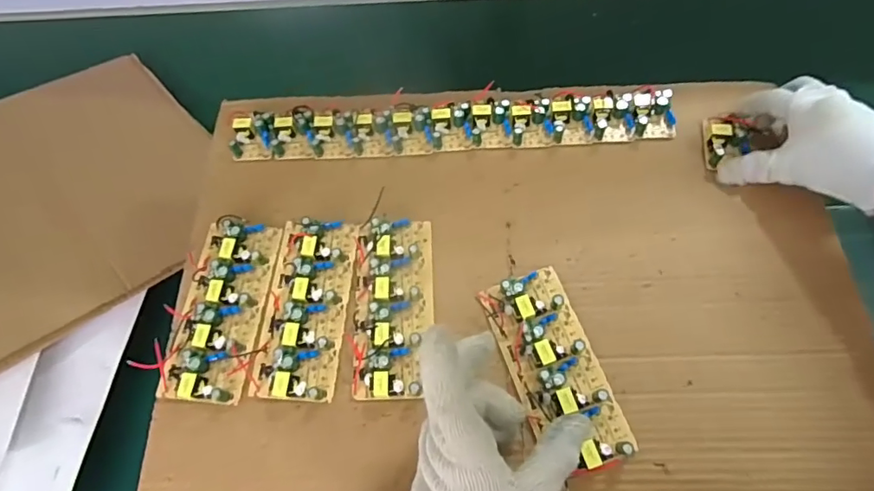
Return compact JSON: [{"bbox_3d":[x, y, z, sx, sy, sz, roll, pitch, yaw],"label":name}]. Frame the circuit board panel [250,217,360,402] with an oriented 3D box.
[{"bbox_3d":[-0.098,0.043,0.377,0.060,0.015,0.138,3,66,4],"label":"circuit board panel"}]

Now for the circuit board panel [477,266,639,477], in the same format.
[{"bbox_3d":[0.085,0.083,0.353,0.066,0.017,0.138,-24,67,-8],"label":"circuit board panel"}]

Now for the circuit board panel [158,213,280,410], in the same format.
[{"bbox_3d":[-0.162,0.045,0.380,0.058,0.014,0.140,4,66,5],"label":"circuit board panel"}]

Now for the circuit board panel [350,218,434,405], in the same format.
[{"bbox_3d":[-0.033,0.043,0.376,0.059,0.014,0.137,-2,66,2],"label":"circuit board panel"}]

